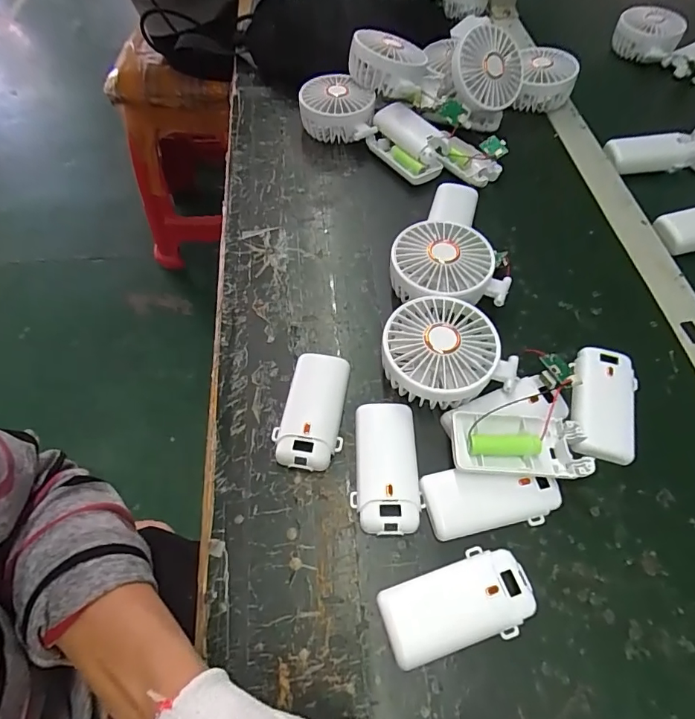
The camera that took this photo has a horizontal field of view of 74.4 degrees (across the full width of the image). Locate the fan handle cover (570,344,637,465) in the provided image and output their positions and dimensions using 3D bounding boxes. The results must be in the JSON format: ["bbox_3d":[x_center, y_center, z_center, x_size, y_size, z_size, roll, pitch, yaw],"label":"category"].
[{"bbox_3d":[0.196,0.033,0.354,0.055,0.017,0.096,27,59,-6],"label":"fan handle cover"}]

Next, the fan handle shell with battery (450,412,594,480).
[{"bbox_3d":[0.121,0.062,0.325,0.091,0.022,0.044,5,58,1],"label":"fan handle shell with battery"}]

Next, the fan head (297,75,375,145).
[{"bbox_3d":[-0.012,-0.288,0.530,0.086,0.039,0.084,1,58,-1],"label":"fan head"}]

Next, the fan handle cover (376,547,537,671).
[{"bbox_3d":[0.068,0.151,0.282,0.092,0.015,0.046,-15,60,-11],"label":"fan handle cover"}]

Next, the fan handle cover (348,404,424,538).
[{"bbox_3d":[0.028,0.076,0.329,0.047,0.016,0.093,-2,58,-3],"label":"fan handle cover"}]

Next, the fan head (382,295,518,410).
[{"bbox_3d":[0.074,-0.004,0.361,0.093,0.046,0.084,-13,59,-10],"label":"fan head"}]

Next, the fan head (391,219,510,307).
[{"bbox_3d":[0.083,-0.078,0.400,0.089,0.045,0.084,1,58,-1],"label":"fan head"}]

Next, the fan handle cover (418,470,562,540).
[{"bbox_3d":[0.099,0.095,0.316,0.090,0.016,0.042,-7,58,-6],"label":"fan handle cover"}]

